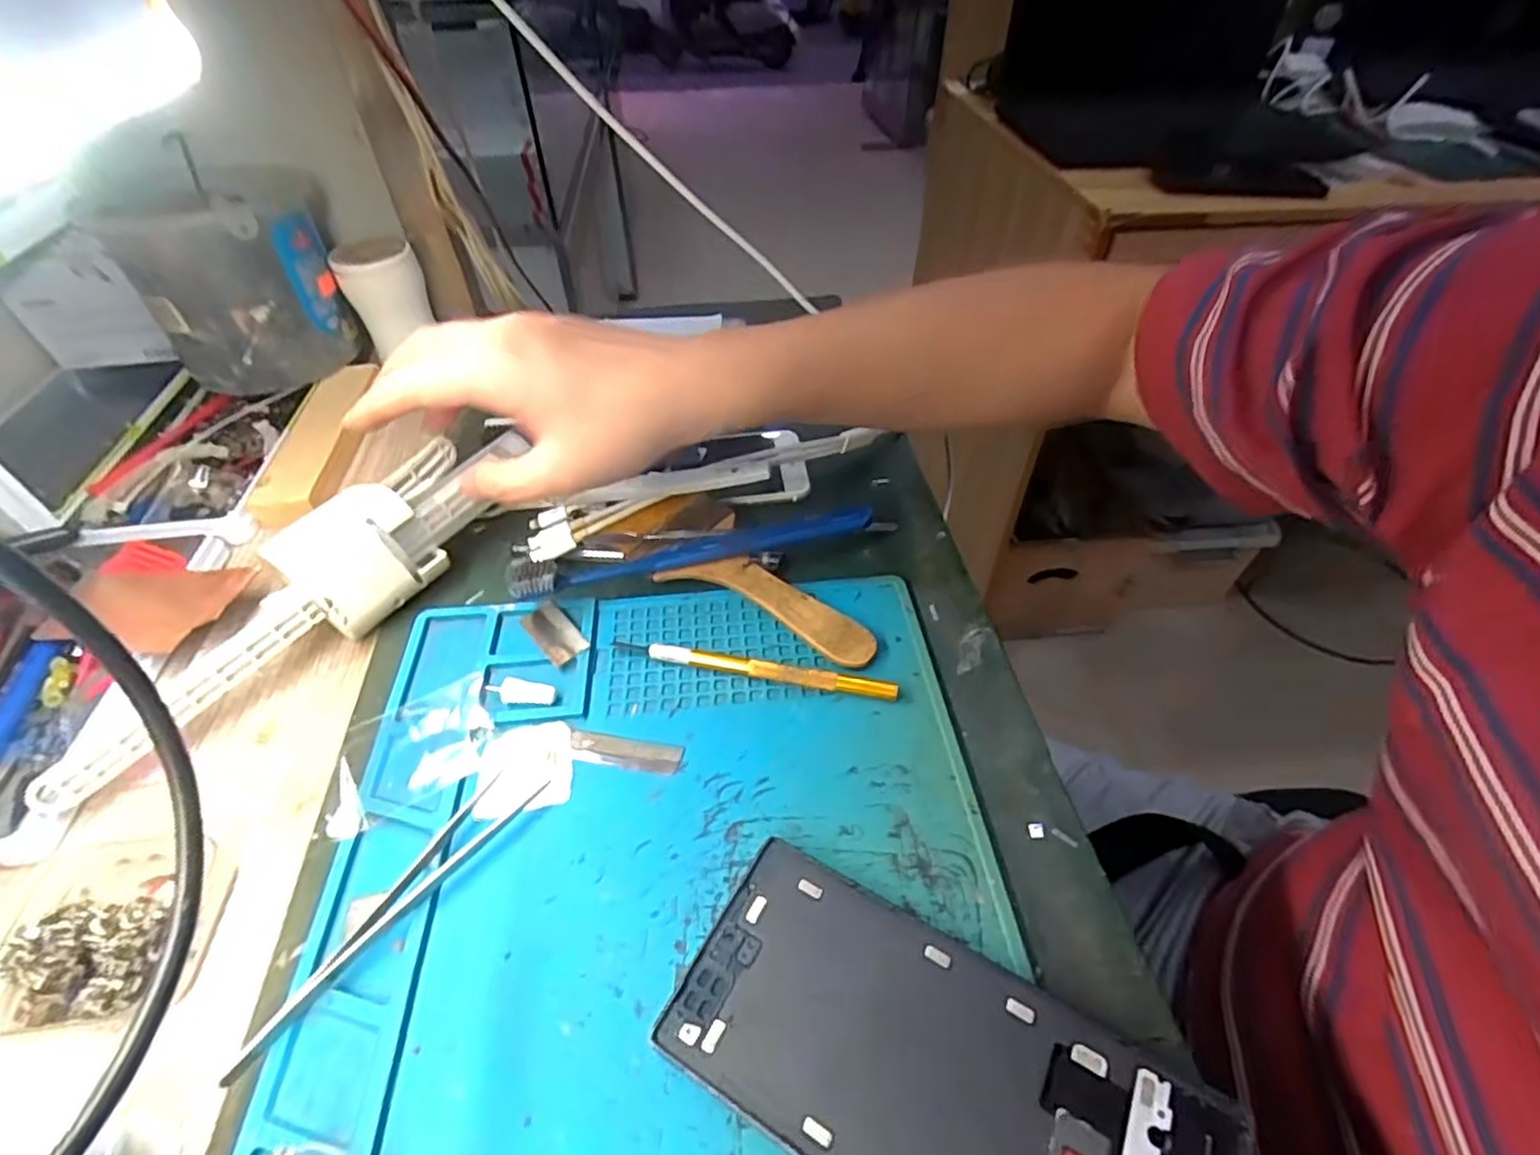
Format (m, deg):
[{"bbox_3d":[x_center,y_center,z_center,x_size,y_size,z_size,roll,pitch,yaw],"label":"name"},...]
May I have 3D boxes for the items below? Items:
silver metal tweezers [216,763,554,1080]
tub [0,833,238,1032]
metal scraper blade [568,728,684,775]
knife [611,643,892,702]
[{"bbox_3d":[-0.136,0.117,0.246,0.018,0.009,0.121,28,53,24],"label":"silver metal tweezers"},{"bbox_3d":[-0.237,0.124,0.245,0.061,0.021,0.064,-2,47,-2],"label":"tub"},{"bbox_3d":[-0.062,0.074,0.291,0.048,0.004,0.015,6,47,5],"label":"metal scraper blade"},{"bbox_3d":[-0.008,0.042,0.315,0.132,0.009,0.008,9,47,9],"label":"knife"}]

